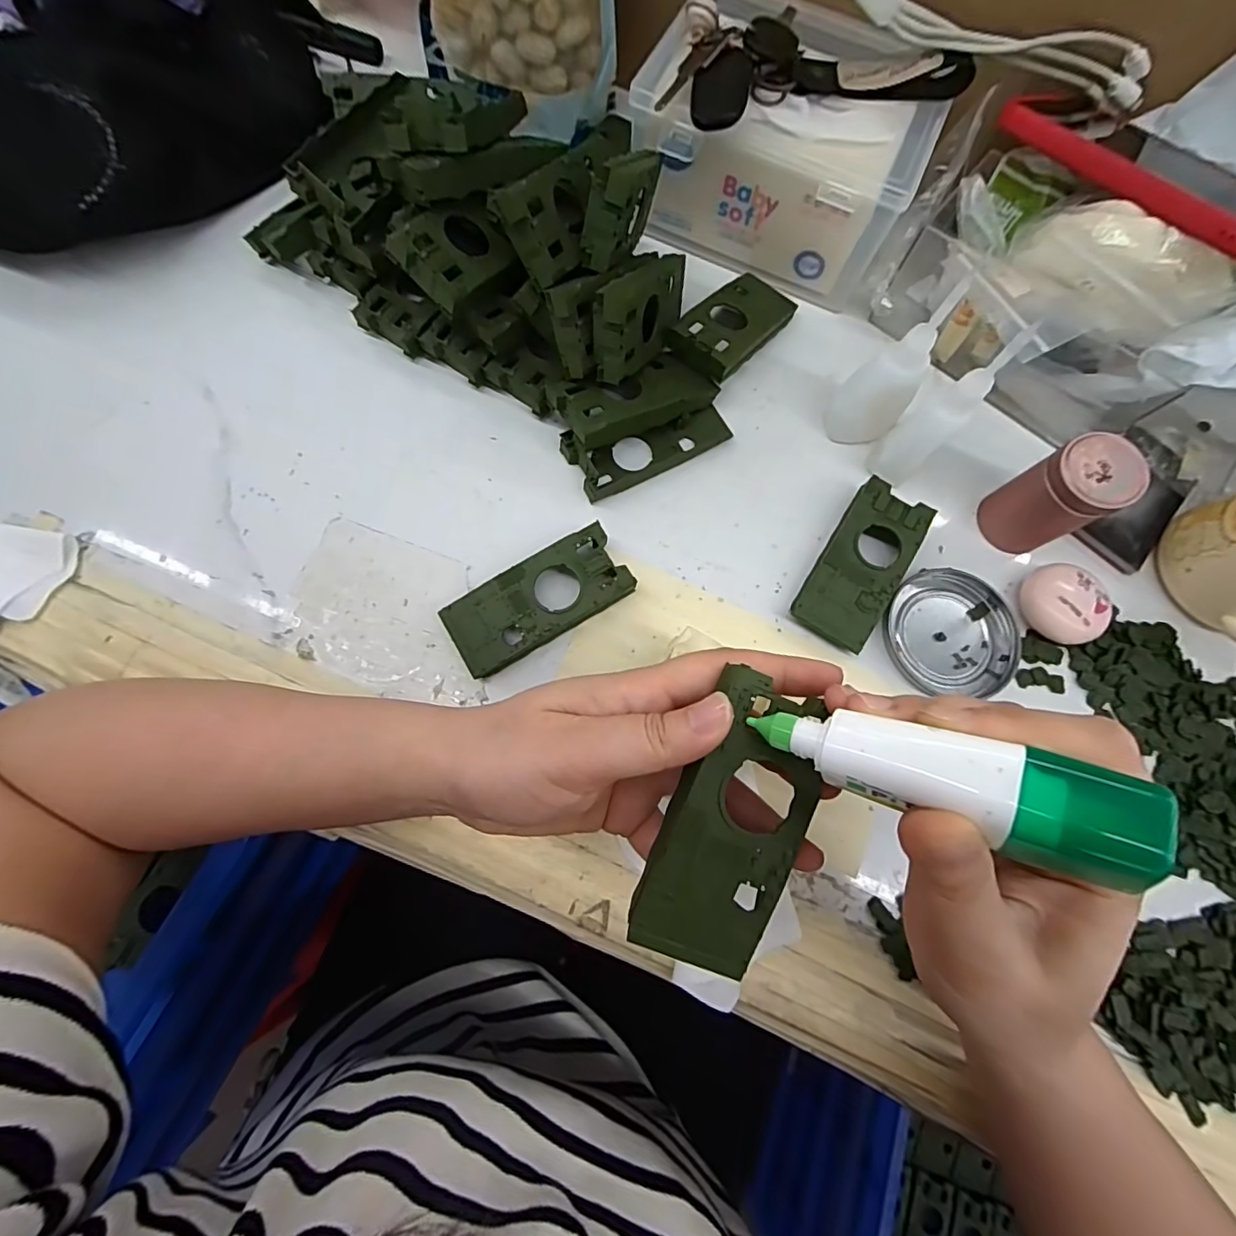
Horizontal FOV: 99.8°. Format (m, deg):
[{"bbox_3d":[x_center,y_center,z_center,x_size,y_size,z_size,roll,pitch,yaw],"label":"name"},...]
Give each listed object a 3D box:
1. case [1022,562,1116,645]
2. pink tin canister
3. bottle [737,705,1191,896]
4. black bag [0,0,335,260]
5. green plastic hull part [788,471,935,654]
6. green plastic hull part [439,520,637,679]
[{"bbox_3d":[0.268,-0.008,0.315,0.038,0.023,0.048,-18,77,-9],"label":"case"},{"bbox_3d":[0.259,-0.071,0.309,0.041,0.068,0.043,-26,78,-9],"label":"pink tin canister"},{"bbox_3d":[0.085,0.043,0.144,0.096,0.018,0.024,12,71,32],"label":"bottle"},{"bbox_3d":[-0.328,-0.352,0.352,0.148,0.077,0.276,30,75,5],"label":"black bag"},{"bbox_3d":[0.148,-0.033,0.316,0.046,0.020,0.103,32,75,5],"label":"green plastic hull part"},{"bbox_3d":[-0.045,-0.009,0.300,0.103,0.019,0.047,-29,79,-11],"label":"green plastic hull part"}]

